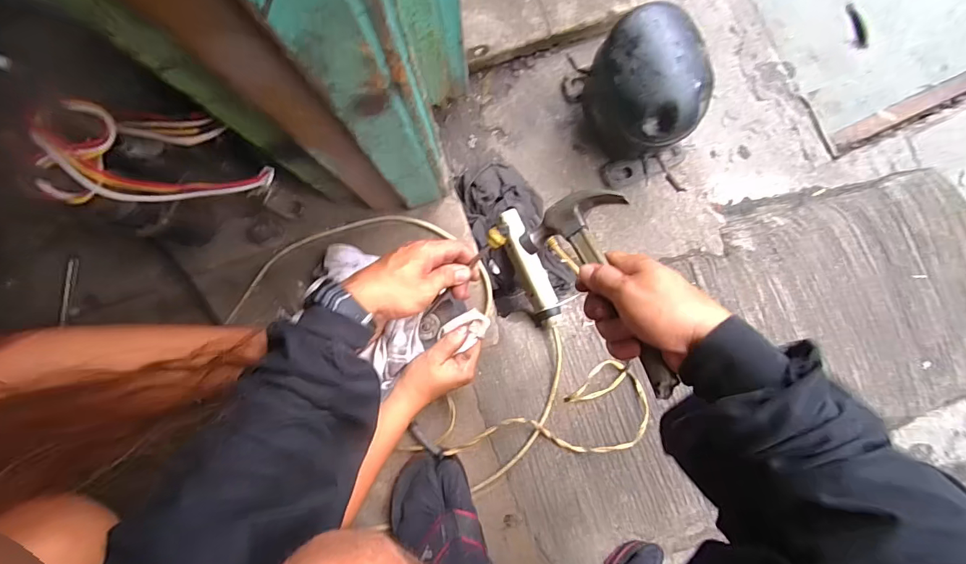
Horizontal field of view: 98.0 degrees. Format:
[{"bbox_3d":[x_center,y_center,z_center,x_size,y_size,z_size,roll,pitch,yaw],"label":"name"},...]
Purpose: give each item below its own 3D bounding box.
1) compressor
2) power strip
[{"bbox_3d":[0.233,-0.268,0.612,0.134,0.176,0.199,-24,88,-2],"label":"compressor"},{"bbox_3d":[0.066,-0.025,0.600,0.034,0.022,0.160,-22,88,-2],"label":"power strip"}]

